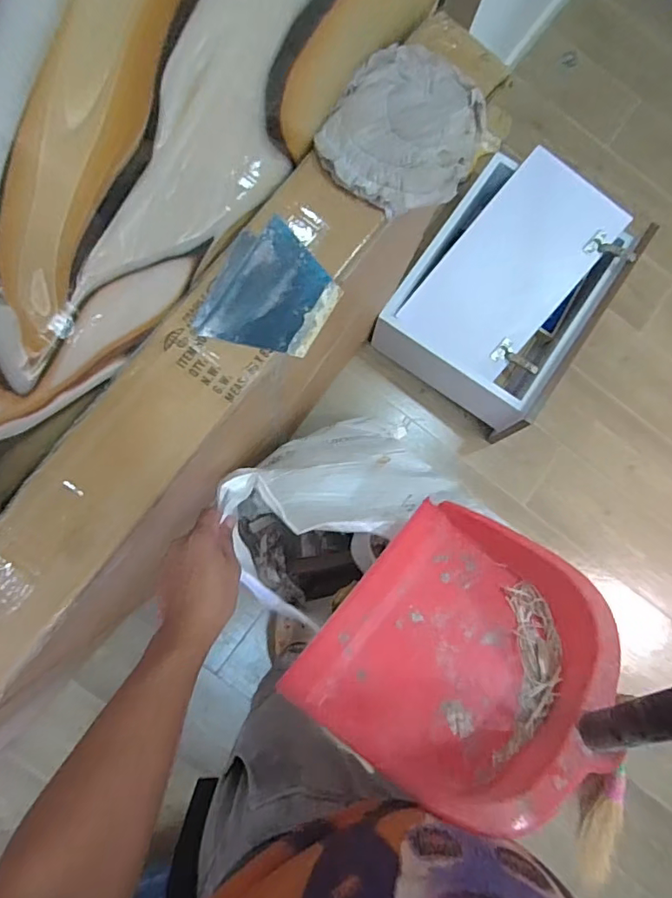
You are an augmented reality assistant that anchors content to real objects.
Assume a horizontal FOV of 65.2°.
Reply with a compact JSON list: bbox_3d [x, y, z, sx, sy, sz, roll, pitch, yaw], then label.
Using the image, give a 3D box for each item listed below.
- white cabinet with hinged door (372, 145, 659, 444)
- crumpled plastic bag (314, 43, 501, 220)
[{"bbox_3d":[0.432,-0.402,1.363,0.450,0.258,0.583,35,82,-1],"label":"white cabinet with hinged door"},{"bbox_3d":[0.073,-0.323,0.545,0.146,0.027,0.166,35,82,-1],"label":"crumpled plastic bag"}]

